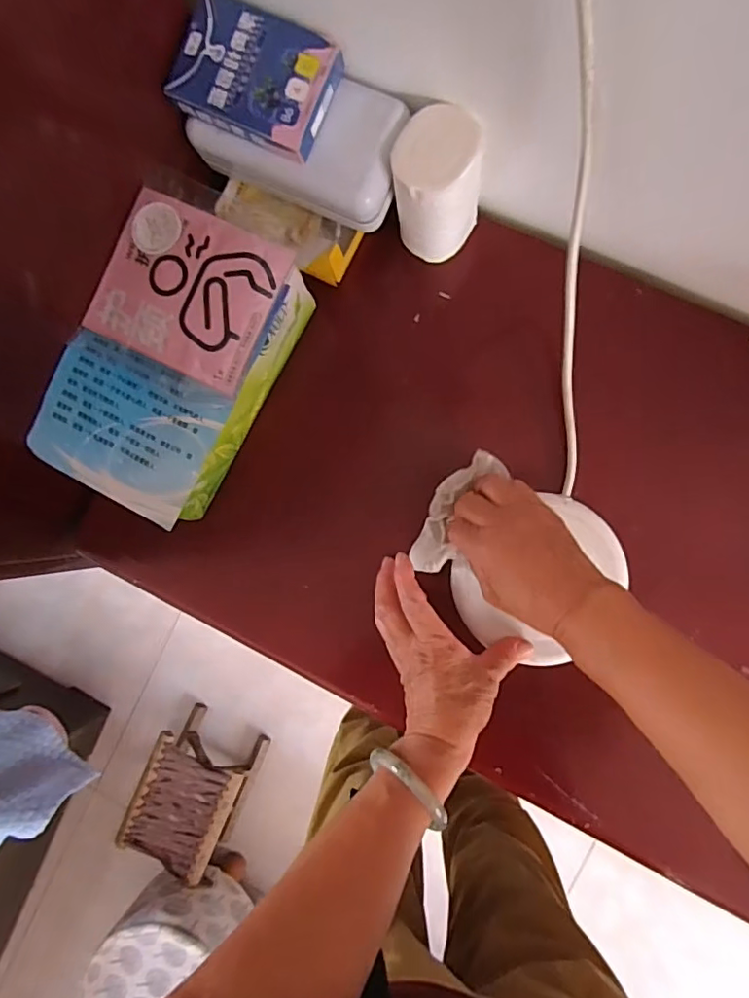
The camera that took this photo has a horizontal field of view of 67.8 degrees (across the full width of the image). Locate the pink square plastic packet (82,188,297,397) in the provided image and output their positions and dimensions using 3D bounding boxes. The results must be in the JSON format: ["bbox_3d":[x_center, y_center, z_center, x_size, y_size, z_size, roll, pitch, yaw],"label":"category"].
[{"bbox_3d":[-0.142,-0.158,0.422,0.130,0.014,0.116,25,92,7],"label":"pink square plastic packet"}]

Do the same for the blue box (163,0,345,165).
[{"bbox_3d":[-0.087,-0.306,0.403,0.108,0.028,0.077,25,92,7],"label":"blue box"}]

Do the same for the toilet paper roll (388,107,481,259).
[{"bbox_3d":[0.050,-0.245,0.450,0.062,0.106,0.071,32,92,7],"label":"toilet paper roll"}]

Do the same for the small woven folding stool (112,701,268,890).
[{"bbox_3d":[-0.370,0.605,1.155,0.183,0.167,0.243,23,91,8],"label":"small woven folding stool"}]

